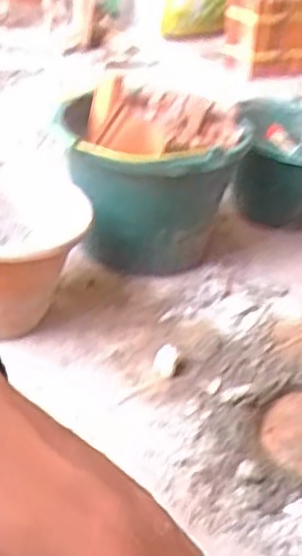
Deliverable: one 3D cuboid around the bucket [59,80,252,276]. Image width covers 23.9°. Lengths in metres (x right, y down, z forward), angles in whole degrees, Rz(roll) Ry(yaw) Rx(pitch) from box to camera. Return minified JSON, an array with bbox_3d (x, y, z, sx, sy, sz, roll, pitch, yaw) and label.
[{"bbox_3d":[-0.004,-0.155,1.152,0.252,0.268,0.246,5,33,-4],"label":"bucket"}]

